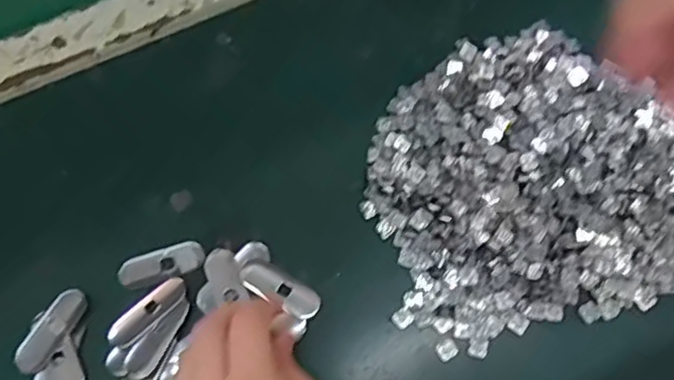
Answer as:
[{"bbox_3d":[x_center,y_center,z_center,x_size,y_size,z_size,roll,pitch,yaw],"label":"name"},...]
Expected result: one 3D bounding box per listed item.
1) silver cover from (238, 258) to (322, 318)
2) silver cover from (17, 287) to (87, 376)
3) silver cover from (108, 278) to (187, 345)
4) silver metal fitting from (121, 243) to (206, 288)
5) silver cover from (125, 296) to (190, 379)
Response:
[{"bbox_3d":[-0.033,0.057,0.368,0.049,0.004,0.018,28,71,11],"label":"silver cover"},{"bbox_3d":[-0.164,0.080,0.361,0.017,0.010,0.050,22,70,9],"label":"silver cover"},{"bbox_3d":[-0.109,0.070,0.362,0.050,0.004,0.016,-40,73,-14],"label":"silver cover"},{"bbox_3d":[-0.104,0.044,0.373,0.050,0.004,0.017,-16,69,-6],"label":"silver metal fitting"},{"bbox_3d":[-0.100,0.083,0.355,0.017,0.004,0.050,32,72,12],"label":"silver cover"}]

